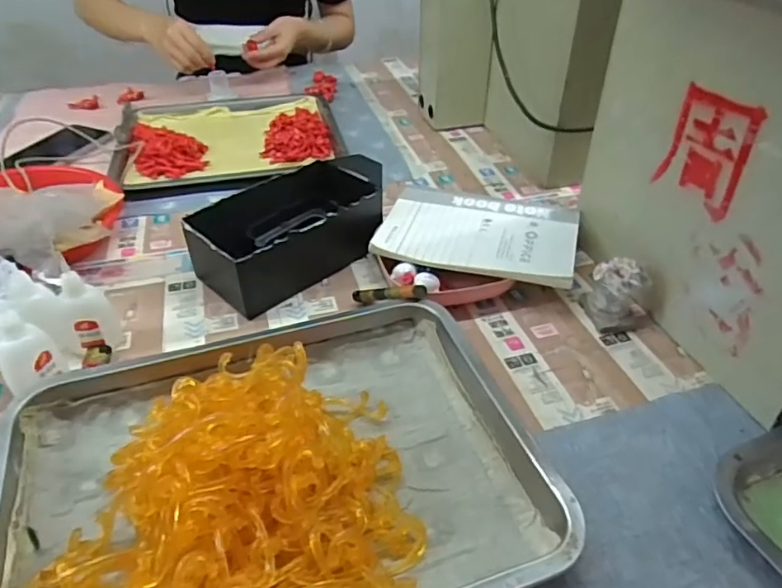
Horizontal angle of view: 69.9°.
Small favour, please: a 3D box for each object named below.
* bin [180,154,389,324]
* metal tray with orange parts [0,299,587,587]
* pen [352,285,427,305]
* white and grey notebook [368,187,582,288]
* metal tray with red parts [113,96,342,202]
[{"bbox_3d":[-0.095,-0.070,0.584,0.116,0.071,0.204,32,49,32],"label":"bin"},{"bbox_3d":[-0.079,0.104,0.369,0.343,0.073,0.264,-13,42,-15],"label":"metal tray with orange parts"},{"bbox_3d":[-0.002,0.001,0.521,0.076,0.018,0.016,-6,33,35],"label":"pen"},{"bbox_3d":[0.092,-0.067,0.588,0.198,0.010,0.135,11,44,14],"label":"white and grey notebook"},{"bbox_3d":[-0.238,-0.233,0.822,0.306,0.026,0.274,-11,41,-13],"label":"metal tray with red parts"}]

